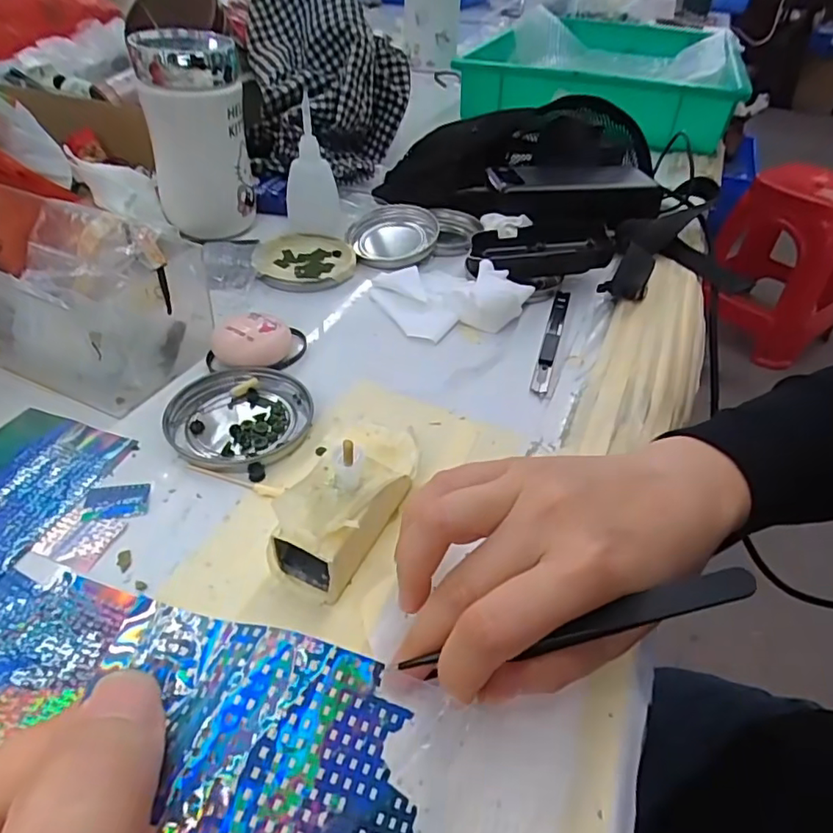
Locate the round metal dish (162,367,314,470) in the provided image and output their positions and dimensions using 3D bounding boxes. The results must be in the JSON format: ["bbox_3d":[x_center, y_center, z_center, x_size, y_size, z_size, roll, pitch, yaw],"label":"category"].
[{"bbox_3d":[-0.100,0.000,0.324,0.076,0.008,0.076,1,43,-3],"label":"round metal dish"}]

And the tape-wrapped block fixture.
[{"bbox_3d":[-0.032,0.039,0.263,0.044,0.041,0.084,21,45,18],"label":"tape-wrapped block fixture"}]

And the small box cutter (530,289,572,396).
[{"bbox_3d":[0.096,-0.057,0.403,0.011,0.010,0.129,14,44,11],"label":"small box cutter"}]

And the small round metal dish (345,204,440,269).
[{"bbox_3d":[-0.023,-0.158,0.491,0.079,0.018,0.079,2,42,-2],"label":"small round metal dish"}]

